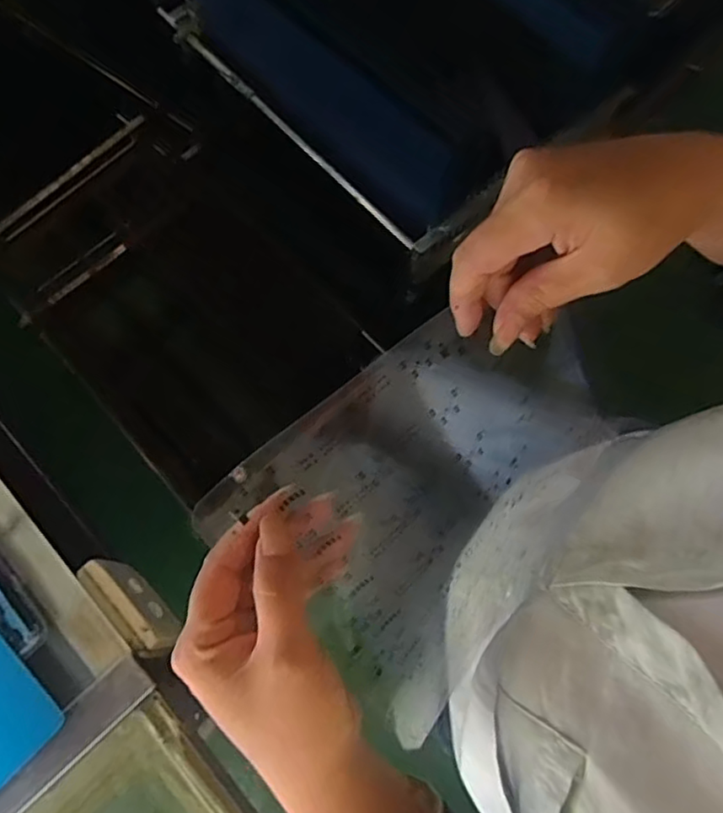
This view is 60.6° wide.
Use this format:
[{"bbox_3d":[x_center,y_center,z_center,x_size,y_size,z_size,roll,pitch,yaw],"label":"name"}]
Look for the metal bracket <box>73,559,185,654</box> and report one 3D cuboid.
[{"bbox_3d":[-0.185,0.161,0.505,0.026,0.064,0.091,-42,76,-13],"label":"metal bracket"}]

